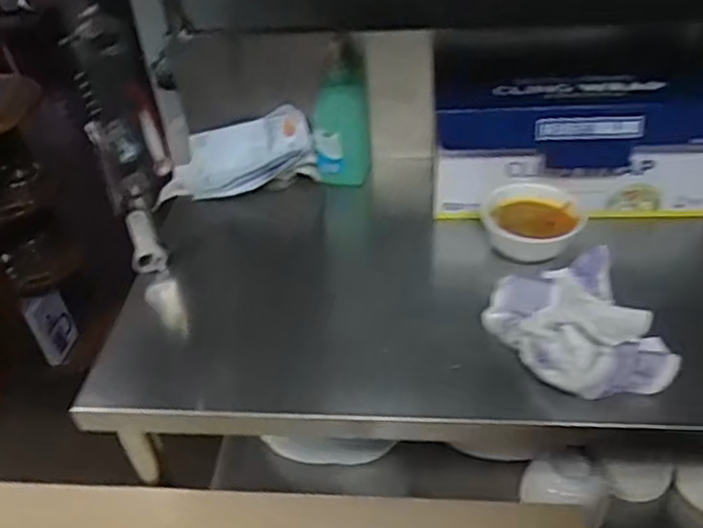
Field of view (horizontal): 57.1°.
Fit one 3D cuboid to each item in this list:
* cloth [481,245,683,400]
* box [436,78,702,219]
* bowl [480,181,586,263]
[{"bbox_3d":[0.239,0.059,0.672,0.157,0.042,0.180,-13,41,-11],"label":"cloth"},{"bbox_3d":[0.286,-0.142,0.807,0.351,0.150,0.085,1,40,6],"label":"box"},{"bbox_3d":[0.224,-0.048,0.779,0.122,0.049,0.112,-2,40,2],"label":"bowl"}]

